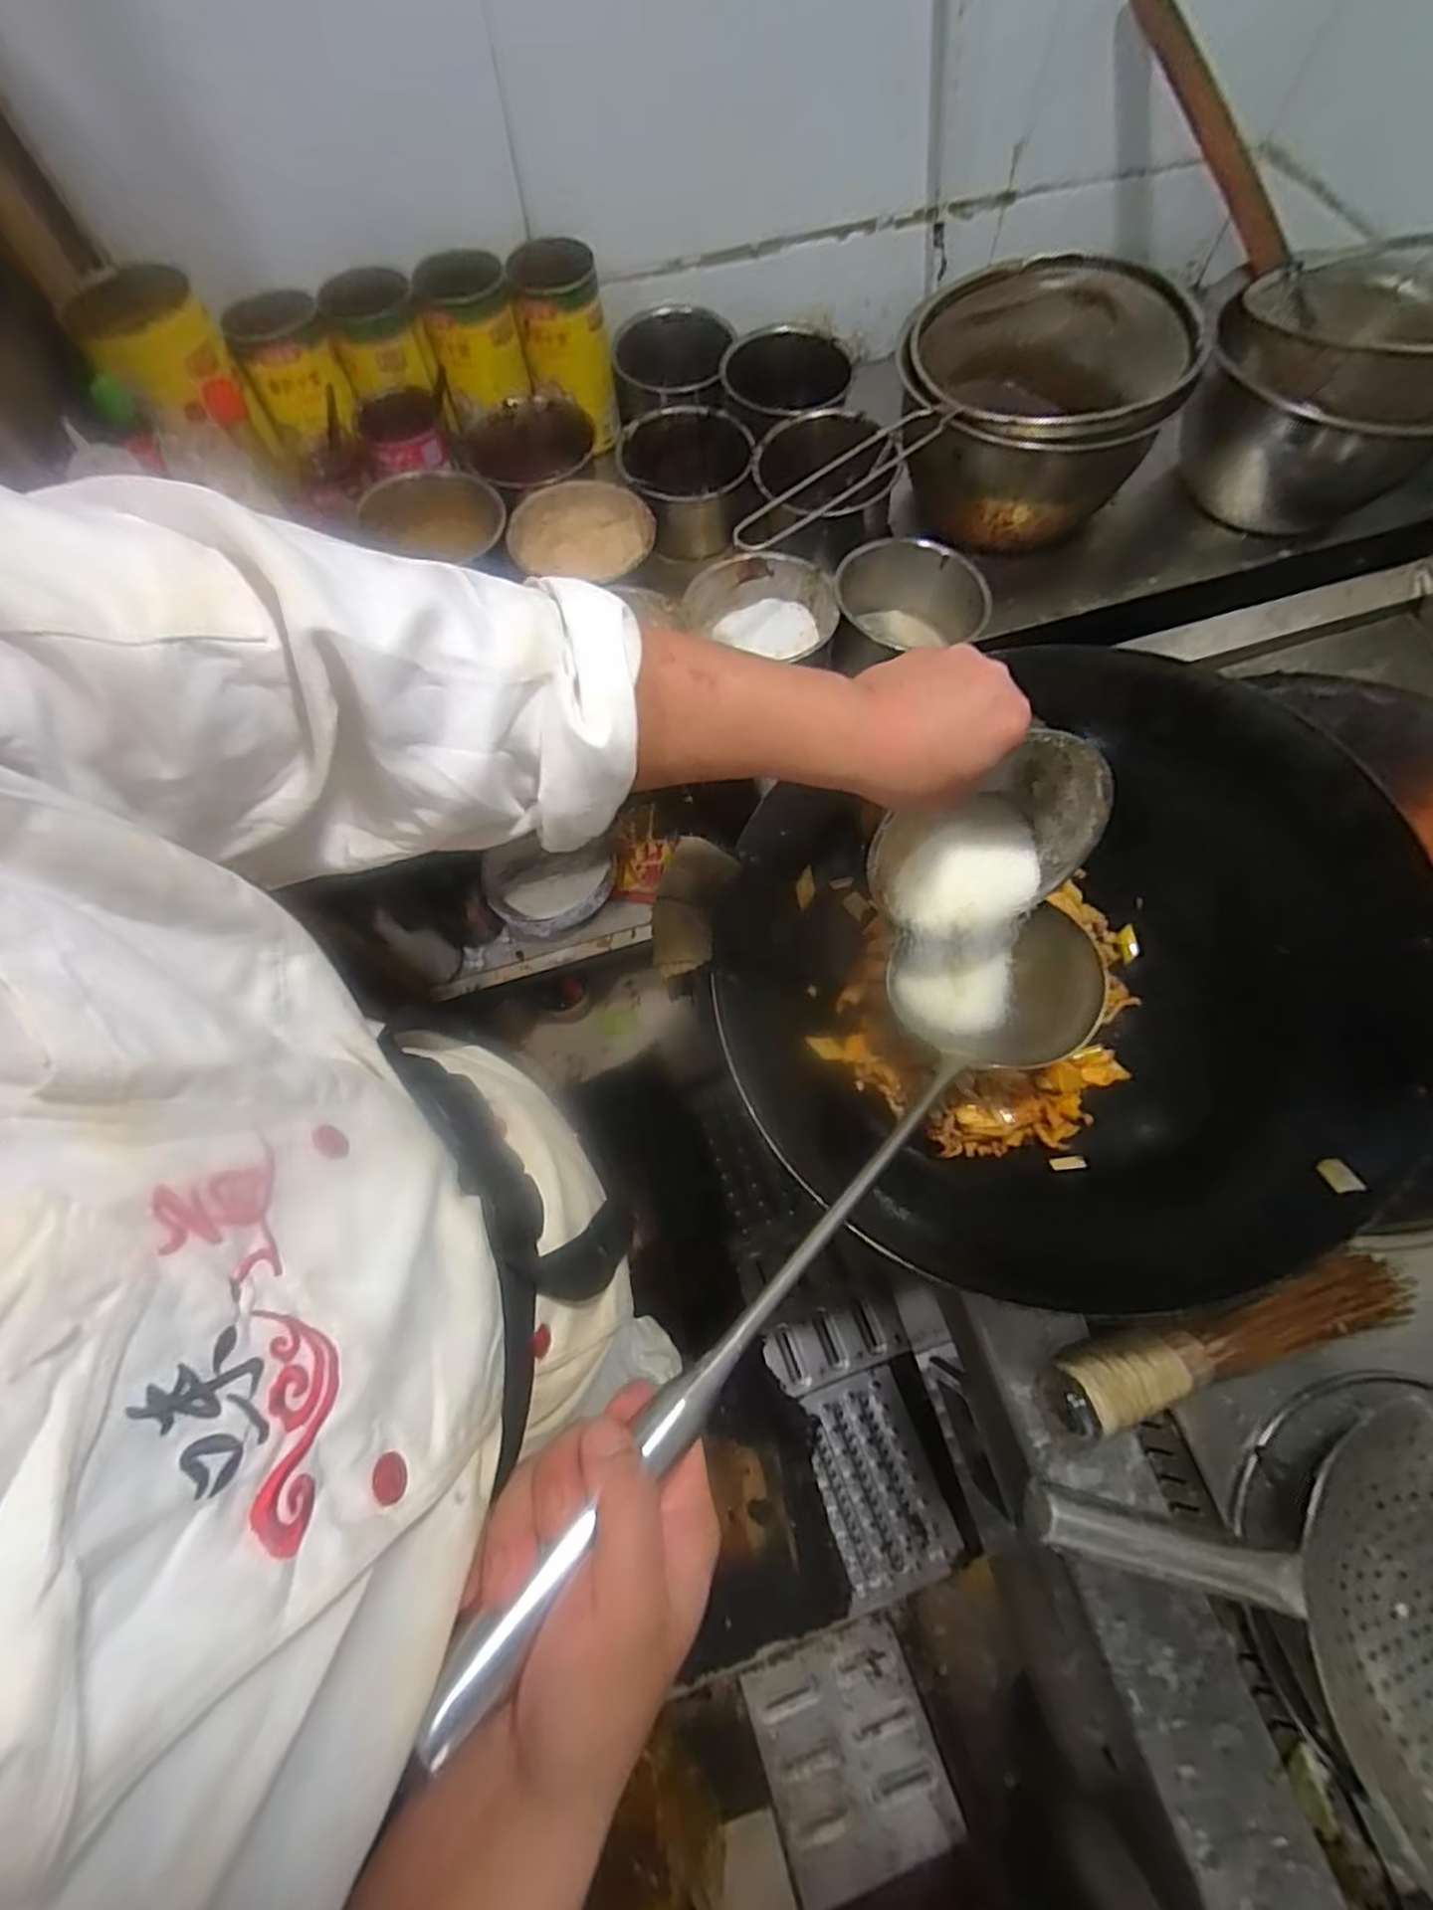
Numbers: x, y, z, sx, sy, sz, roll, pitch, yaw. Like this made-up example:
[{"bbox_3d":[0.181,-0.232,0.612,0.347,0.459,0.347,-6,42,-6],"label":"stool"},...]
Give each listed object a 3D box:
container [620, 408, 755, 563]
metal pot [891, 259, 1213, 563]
[{"bbox_3d":[-0.035,-0.553,0.862,0.155,0.088,0.160,-4,69,0],"label":"container"},{"bbox_3d":[0.348,-0.580,0.780,0.298,0.169,0.239,5,69,3],"label":"metal pot"}]

